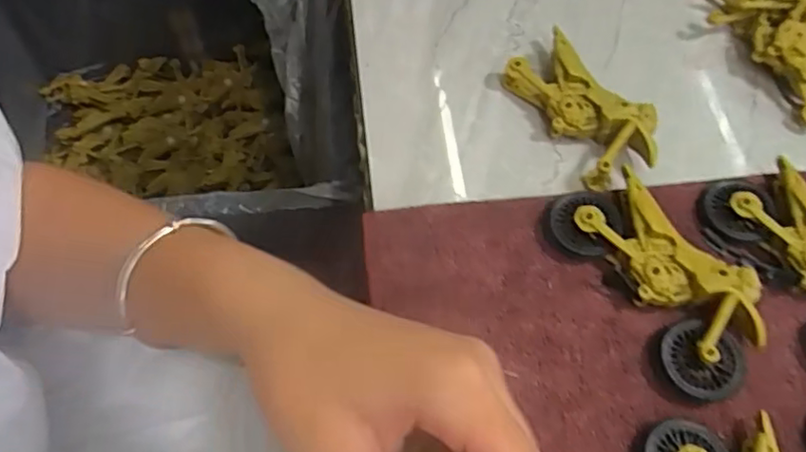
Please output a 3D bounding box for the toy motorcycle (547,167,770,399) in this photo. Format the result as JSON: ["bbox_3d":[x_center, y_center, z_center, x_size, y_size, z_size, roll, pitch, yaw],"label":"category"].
[{"bbox_3d":[0.126,0.024,0.300,0.058,0.021,0.112,-29,65,-14],"label":"toy motorcycle"}]

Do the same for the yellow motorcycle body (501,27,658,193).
[{"bbox_3d":[0.104,-0.067,0.354,0.047,0.026,0.092,-26,64,-13],"label":"yellow motorcycle body"}]

